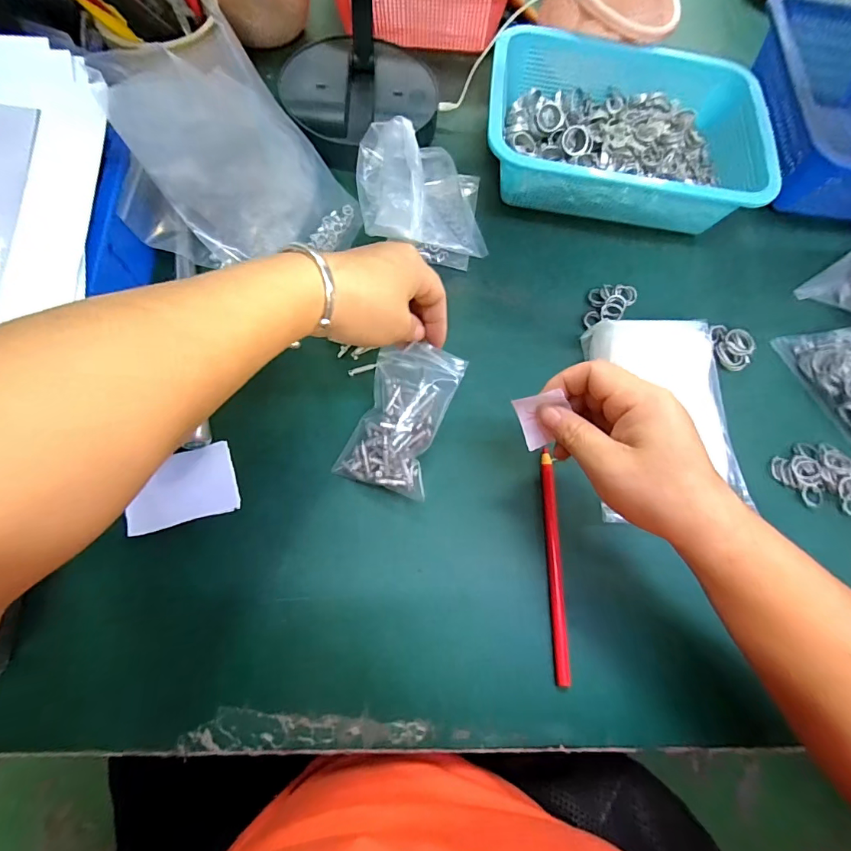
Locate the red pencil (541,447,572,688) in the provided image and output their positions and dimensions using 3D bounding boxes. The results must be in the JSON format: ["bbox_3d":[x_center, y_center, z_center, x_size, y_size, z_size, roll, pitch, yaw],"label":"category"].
[{"bbox_3d":[0.097,0.100,0.325,0.010,0.010,0.164,3,69,-4],"label":"red pencil"}]

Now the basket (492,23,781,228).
[{"bbox_3d":[0.196,-0.295,0.443,0.268,0.072,0.178,11,69,0],"label":"basket"}]

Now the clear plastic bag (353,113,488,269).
[{"bbox_3d":[-0.002,-0.223,0.406,0.121,0.075,0.126,-2,70,-5],"label":"clear plastic bag"}]

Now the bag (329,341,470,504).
[{"bbox_3d":[-0.019,-0.006,0.330,0.066,0.041,0.104,19,70,4],"label":"bag"}]

